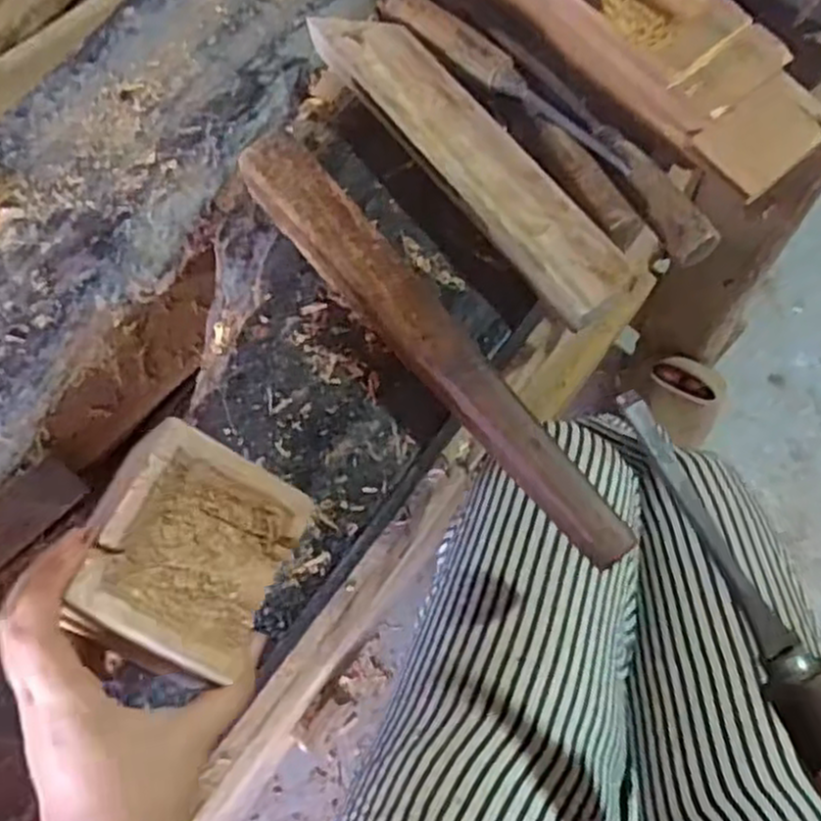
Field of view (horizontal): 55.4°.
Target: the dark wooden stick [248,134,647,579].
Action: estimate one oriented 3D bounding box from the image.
[{"bbox_3d":[0.009,-0.042,0.461,0.044,0.027,0.322,-36,74,-10],"label":"dark wooden stick"}]

